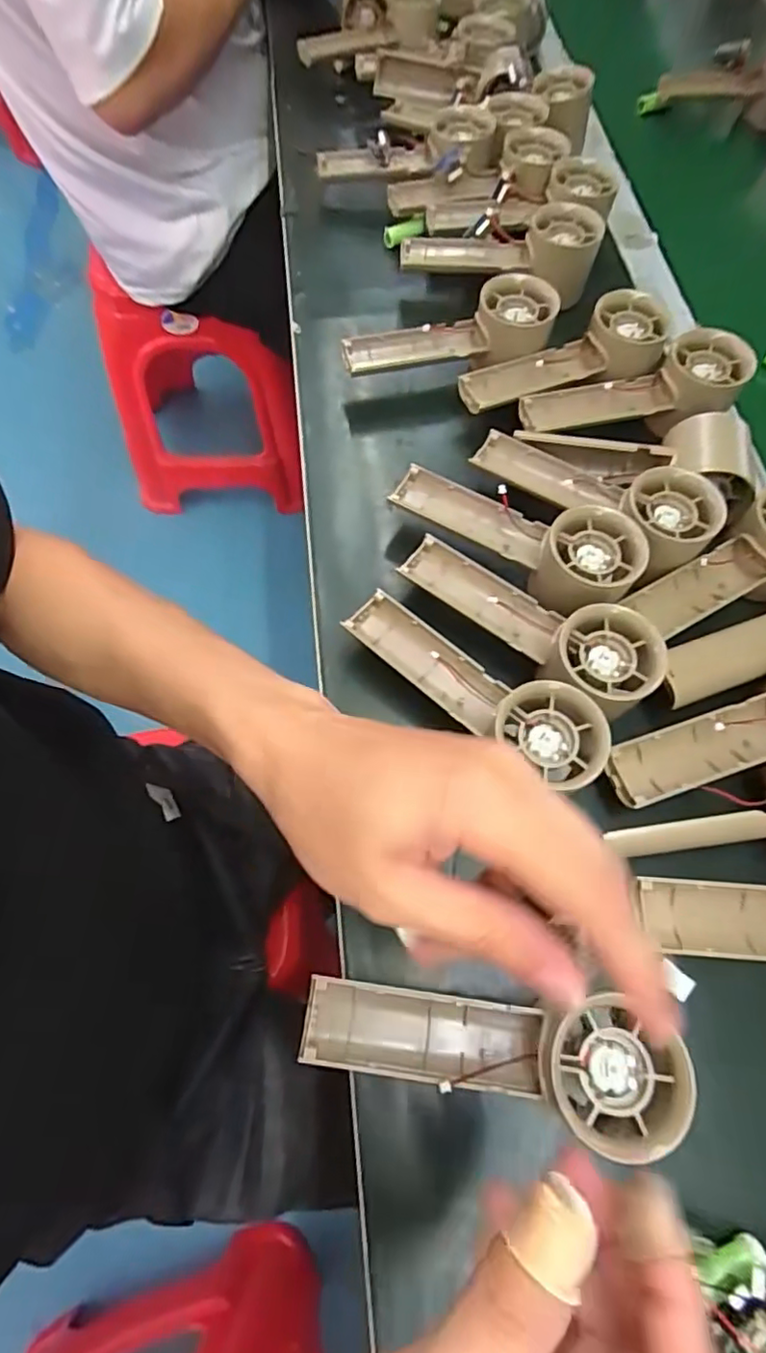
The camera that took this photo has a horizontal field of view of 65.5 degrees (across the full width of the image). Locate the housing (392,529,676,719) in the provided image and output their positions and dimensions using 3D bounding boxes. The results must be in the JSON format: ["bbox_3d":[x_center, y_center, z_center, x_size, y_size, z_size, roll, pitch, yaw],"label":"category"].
[{"bbox_3d":[0.080,-0.036,0.337,0.155,0.034,0.048,31,70,12],"label":"housing"}]

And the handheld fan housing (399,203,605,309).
[{"bbox_3d":[0.093,-0.348,0.487,0.156,0.048,0.057,4,67,1],"label":"handheld fan housing"}]

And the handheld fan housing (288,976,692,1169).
[{"bbox_3d":[0.044,0.159,0.255,0.156,0.027,0.049,5,66,12],"label":"handheld fan housing"}]

